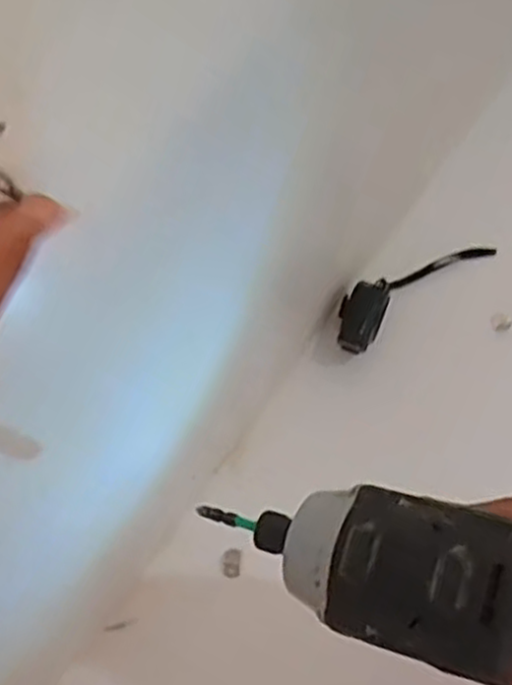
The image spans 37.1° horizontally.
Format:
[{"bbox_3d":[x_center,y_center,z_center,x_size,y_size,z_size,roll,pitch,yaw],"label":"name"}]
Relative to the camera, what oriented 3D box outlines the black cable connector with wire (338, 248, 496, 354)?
[{"bbox_3d":[0.146,-0.055,0.728,0.196,0.034,0.052,-32,71,-29],"label":"black cable connector with wire"}]

